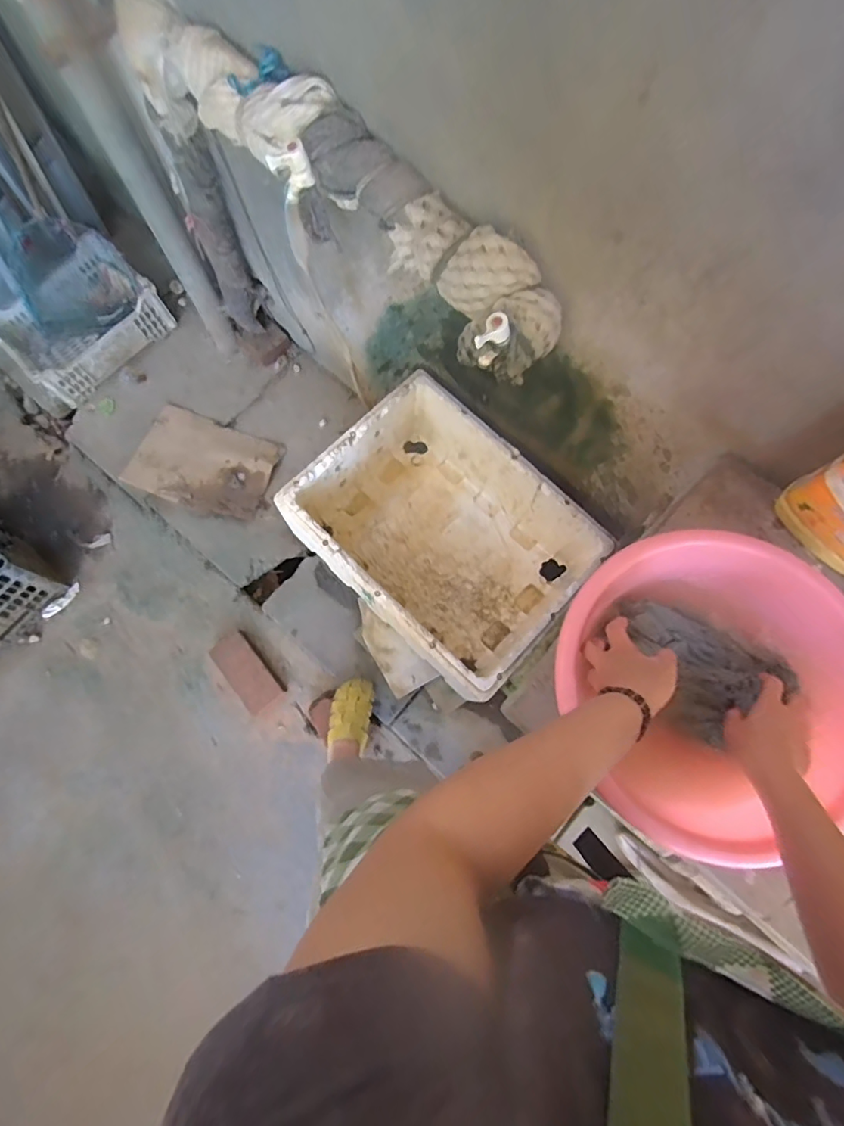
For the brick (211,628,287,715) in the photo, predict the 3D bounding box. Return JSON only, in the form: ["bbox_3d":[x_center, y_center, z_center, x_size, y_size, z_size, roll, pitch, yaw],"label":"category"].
[{"bbox_3d":[-0.487,0.306,1.437,0.124,0.059,0.230,-36,78,-8],"label":"brick"}]

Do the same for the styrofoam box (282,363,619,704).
[{"bbox_3d":[0.052,-0.064,1.175,0.586,0.241,0.447,41,80,10],"label":"styrofoam box"}]

